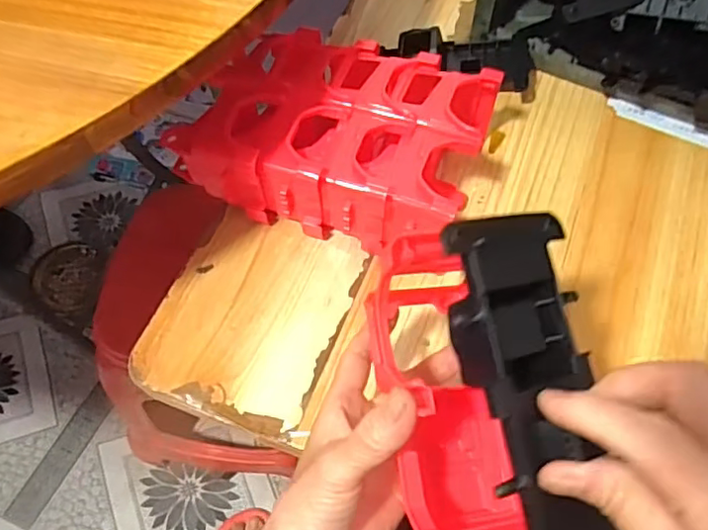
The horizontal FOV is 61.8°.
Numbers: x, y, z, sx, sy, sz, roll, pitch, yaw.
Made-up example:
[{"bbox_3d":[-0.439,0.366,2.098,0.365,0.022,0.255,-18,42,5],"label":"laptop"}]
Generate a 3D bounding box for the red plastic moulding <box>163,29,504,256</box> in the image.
[{"bbox_3d":[-0.009,-0.101,0.475,0.208,0.078,0.153,17,60,9],"label":"red plastic moulding"}]

